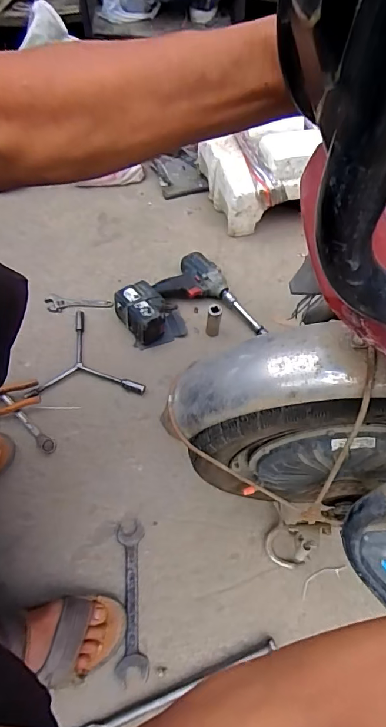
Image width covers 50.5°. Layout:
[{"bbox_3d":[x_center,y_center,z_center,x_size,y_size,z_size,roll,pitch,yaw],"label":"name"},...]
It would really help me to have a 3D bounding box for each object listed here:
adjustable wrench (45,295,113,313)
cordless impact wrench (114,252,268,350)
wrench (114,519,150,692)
[{"bbox_3d":[-0.247,-0.127,0.887,0.139,0.014,0.037,4,59,0],"label":"adjustable wrench"},{"bbox_3d":[-0.022,-0.120,0.866,0.237,0.087,0.193,-35,66,-20],"label":"cordless impact wrench"},{"bbox_3d":[-0.094,0.353,0.624,0.044,0.013,0.206,-3,60,-4],"label":"wrench"}]

